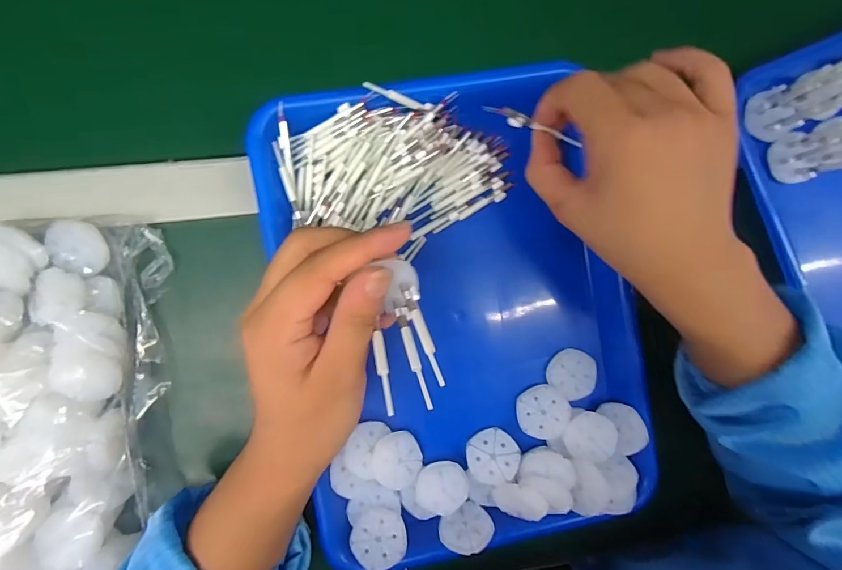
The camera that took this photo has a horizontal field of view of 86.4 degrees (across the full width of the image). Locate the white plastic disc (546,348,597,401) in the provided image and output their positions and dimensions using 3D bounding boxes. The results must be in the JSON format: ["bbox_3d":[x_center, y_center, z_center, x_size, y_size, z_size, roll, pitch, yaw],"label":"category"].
[{"bbox_3d":[0.117,0.068,0.341,0.039,0.005,0.035,43,87,-6],"label":"white plastic disc"}]

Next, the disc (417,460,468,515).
[{"bbox_3d":[0.016,0.148,0.324,0.037,0.004,0.037,0,92,-7],"label":"disc"}]

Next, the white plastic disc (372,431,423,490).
[{"bbox_3d":[-0.016,0.125,0.320,0.037,0.004,0.038,7,73,-24],"label":"white plastic disc"}]

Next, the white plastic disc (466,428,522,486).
[{"bbox_3d":[0.053,0.125,0.329,0.038,0.004,0.038,-1,69,3],"label":"white plastic disc"}]

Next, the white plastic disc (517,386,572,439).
[{"bbox_3d":[0.092,0.095,0.336,0.037,0.008,0.039,0,92,-7],"label":"white plastic disc"}]

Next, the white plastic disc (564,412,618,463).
[{"bbox_3d":[0.127,0.113,0.332,0.037,0.012,0.034,0,92,-7],"label":"white plastic disc"}]

